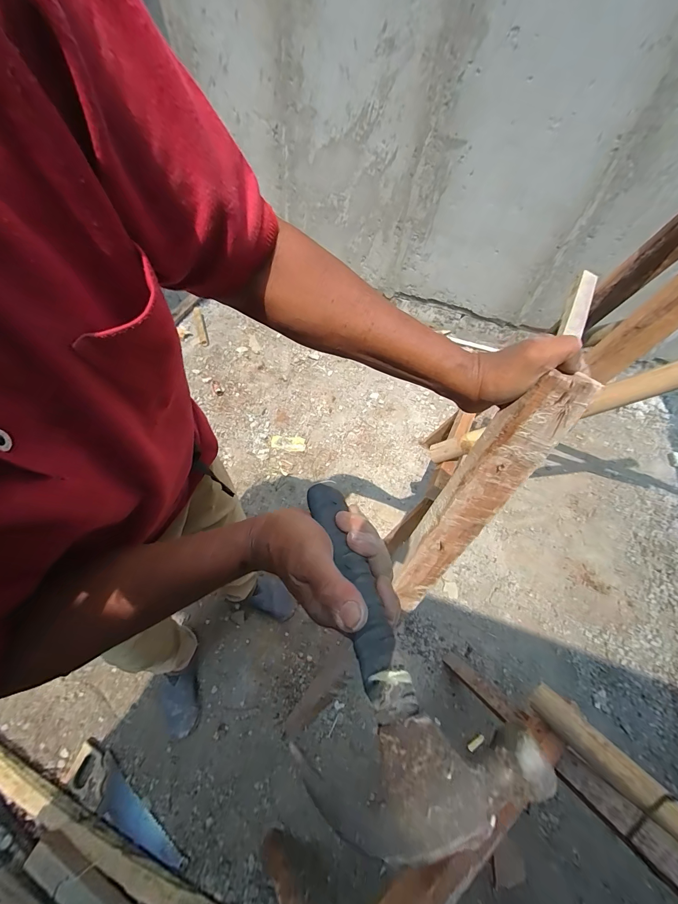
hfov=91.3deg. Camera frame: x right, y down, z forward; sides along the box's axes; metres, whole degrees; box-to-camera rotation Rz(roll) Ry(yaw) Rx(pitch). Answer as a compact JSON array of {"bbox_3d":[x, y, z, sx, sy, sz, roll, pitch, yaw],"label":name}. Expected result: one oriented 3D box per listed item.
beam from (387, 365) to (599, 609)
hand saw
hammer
[{"bbox_3d":[0.145,0.072,0.395,0.063,0.364,0.032,36,36,19],"label":"beam"},{"bbox_3d":[-0.567,0.936,0.882,0.388,0.018,0.093,25,57,13],"label":"hand saw"},{"bbox_3d":[0.015,0.108,0.235,0.111,0.023,0.236,-11,35,-12],"label":"hammer"}]

